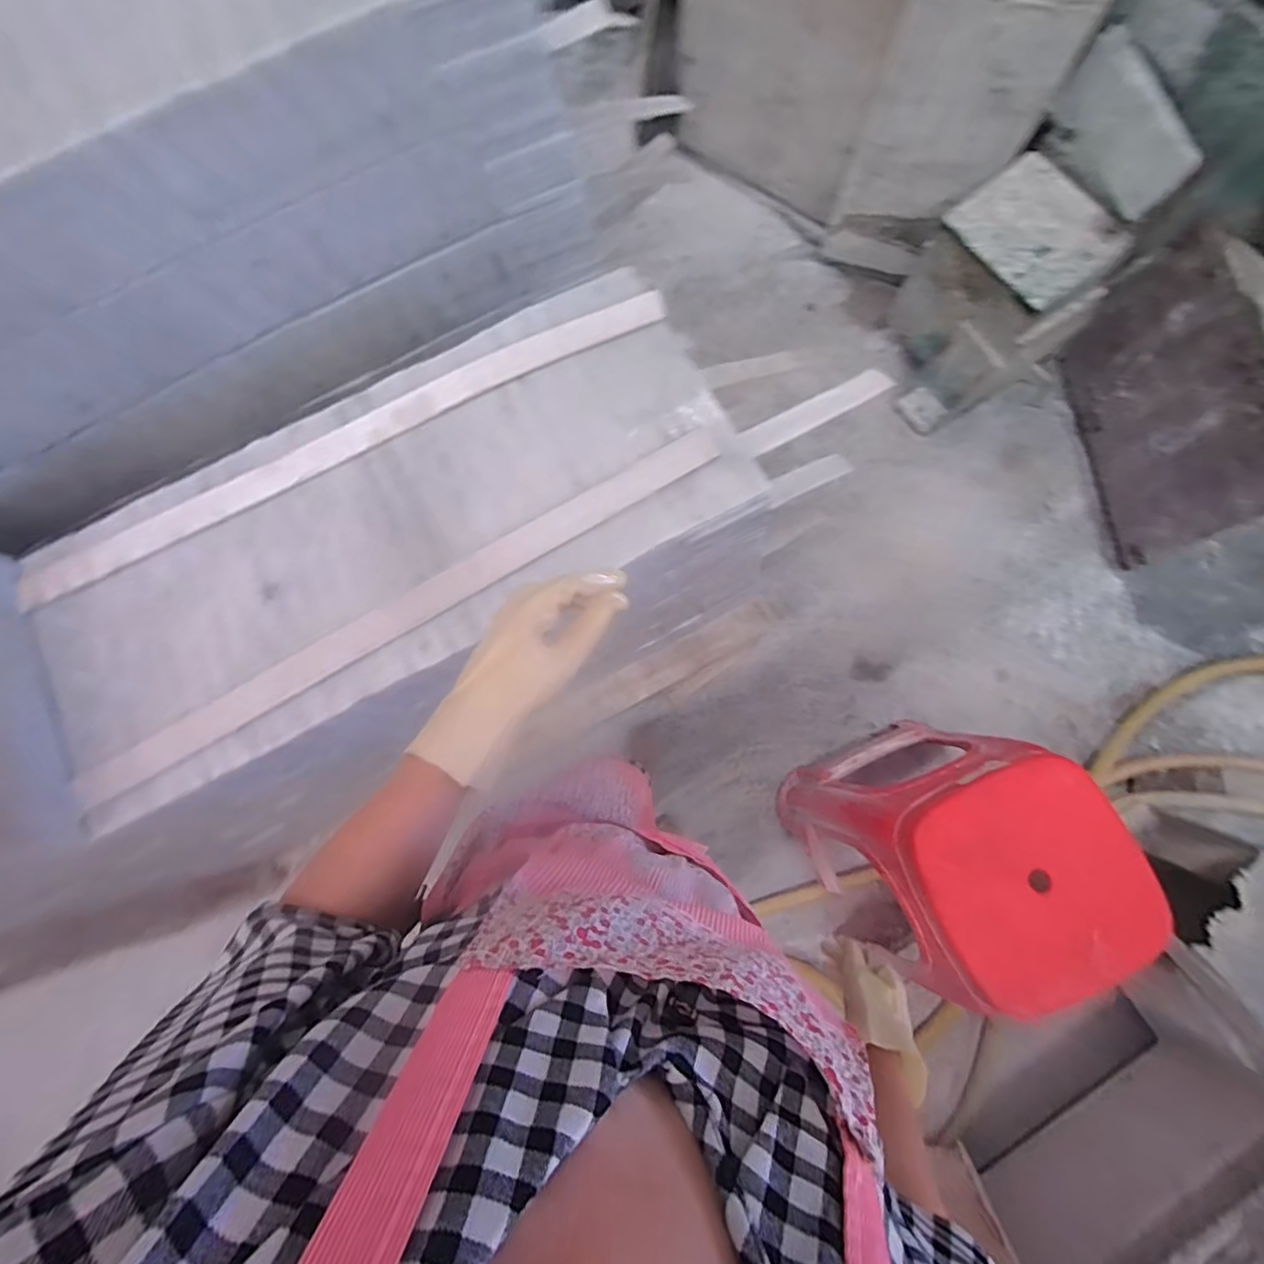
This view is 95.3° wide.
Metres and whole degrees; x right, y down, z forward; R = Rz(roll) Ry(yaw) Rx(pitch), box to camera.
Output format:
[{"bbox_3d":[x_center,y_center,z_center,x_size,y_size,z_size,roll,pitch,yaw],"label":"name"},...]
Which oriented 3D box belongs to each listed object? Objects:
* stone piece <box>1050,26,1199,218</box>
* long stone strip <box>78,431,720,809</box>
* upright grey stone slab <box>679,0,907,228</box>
[{"bbox_3d":[0.844,-0.874,0.998,0.049,0.129,0.301,-19,78,-24],"label":"stone piece"},{"bbox_3d":[-0.213,-0.029,0.551,0.653,0.009,0.045,-30,78,-4],"label":"long stone strip"},{"bbox_3d":[0.308,-1.250,1.254,0.512,0.530,0.068,40,78,9],"label":"upright grey stone slab"}]

